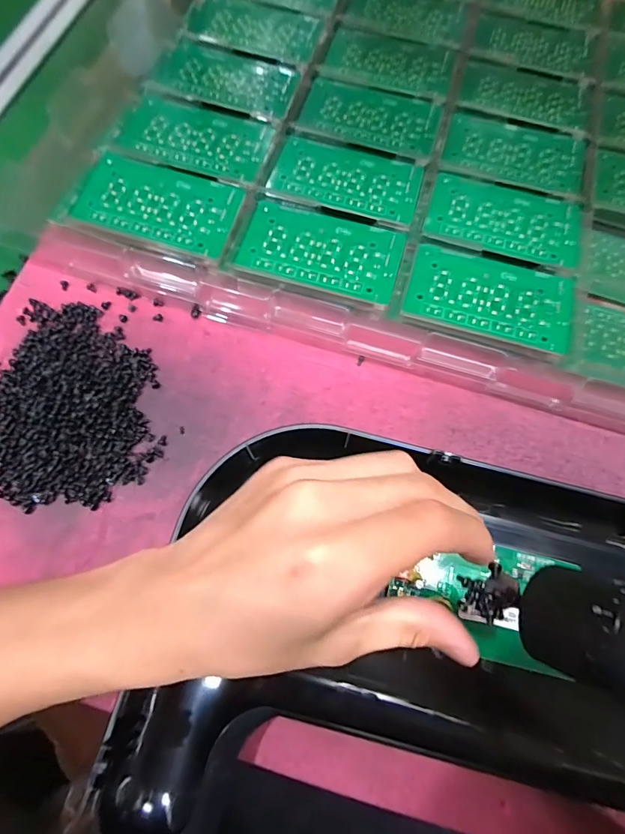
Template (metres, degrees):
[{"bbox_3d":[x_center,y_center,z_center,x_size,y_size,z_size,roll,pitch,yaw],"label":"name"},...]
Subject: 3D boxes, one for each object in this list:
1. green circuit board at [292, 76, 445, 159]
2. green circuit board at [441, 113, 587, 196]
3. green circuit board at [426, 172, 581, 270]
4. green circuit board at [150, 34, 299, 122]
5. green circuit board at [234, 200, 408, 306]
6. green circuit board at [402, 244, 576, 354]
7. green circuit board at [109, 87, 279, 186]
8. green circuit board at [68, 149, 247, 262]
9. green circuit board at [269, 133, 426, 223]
[{"bbox_3d":[0.046,-0.239,0.358,0.105,0.005,0.064,16,73,3],"label":"green circuit board"},{"bbox_3d":[0.159,-0.207,0.350,0.106,0.004,0.064,14,73,2],"label":"green circuit board"},{"bbox_3d":[0.138,-0.143,0.323,0.107,0.007,0.062,14,73,2],"label":"green circuit board"},{"bbox_3d":[-0.068,-0.272,0.361,0.105,0.006,0.062,19,73,4],"label":"green circuit board"},{"bbox_3d":[0.006,-0.114,0.305,0.106,0.004,0.059,16,73,3],"label":"green circuit board"},{"bbox_3d":[0.118,-0.081,0.299,0.106,0.004,0.058,16,73,3],"label":"green circuit board"},{"bbox_3d":[-0.090,-0.211,0.337,0.111,0.005,0.065,18,73,3],"label":"green circuit board"},{"bbox_3d":[-0.106,-0.147,0.310,0.107,0.008,0.058,19,73,4],"label":"green circuit board"},{"bbox_3d":[0.025,-0.175,0.328,0.105,0.004,0.062,15,68,3],"label":"green circuit board"}]

